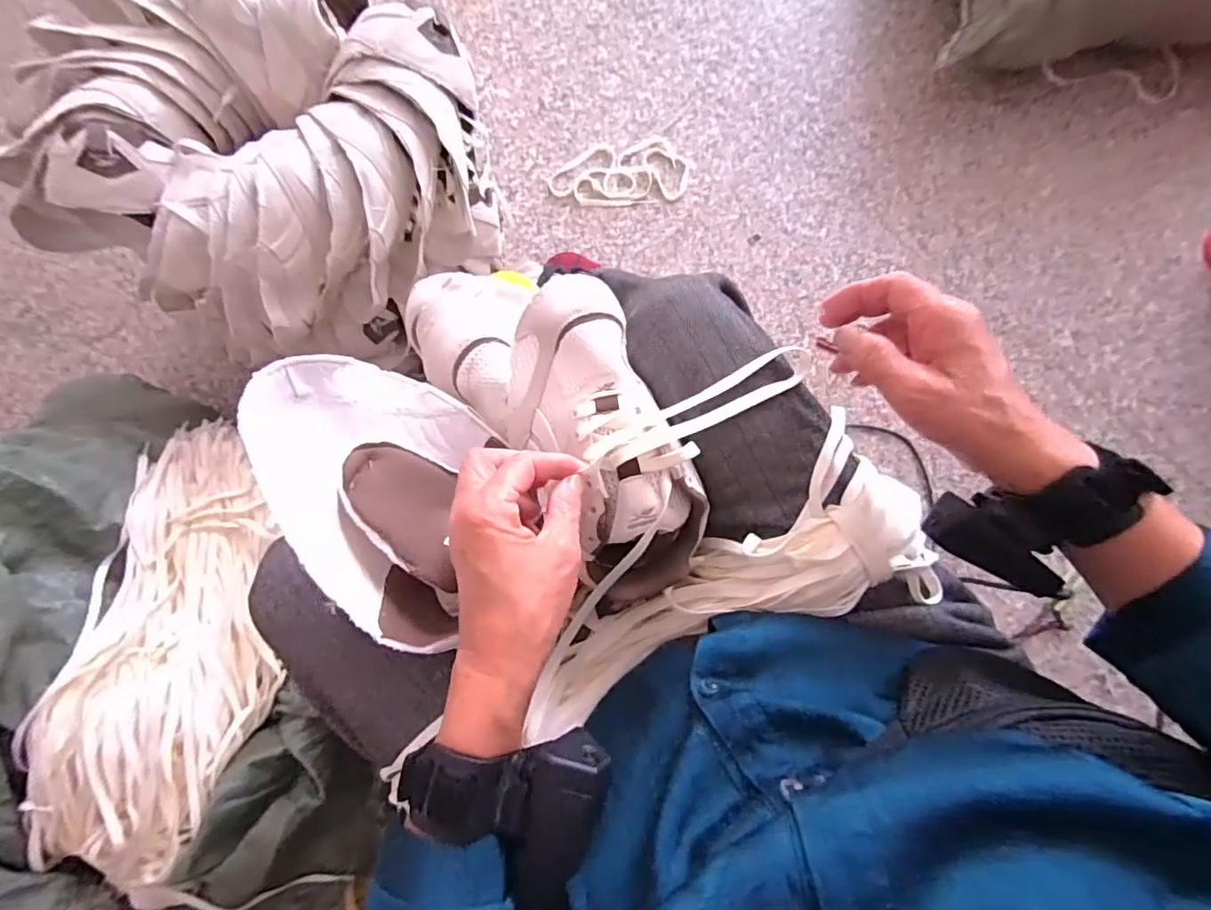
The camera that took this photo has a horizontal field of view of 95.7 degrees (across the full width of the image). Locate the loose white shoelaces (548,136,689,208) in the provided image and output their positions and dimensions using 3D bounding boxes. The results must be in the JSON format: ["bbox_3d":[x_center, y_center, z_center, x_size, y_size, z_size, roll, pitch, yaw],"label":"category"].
[{"bbox_3d":[0.021,-0.455,0.884,0.220,0.007,0.111,-7,83,2],"label":"loose white shoelaces"}]

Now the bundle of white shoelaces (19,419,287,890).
[{"bbox_3d":[-0.447,0.207,0.568,0.172,0.110,0.467,3,84,3],"label":"bundle of white shoelaces"}]

